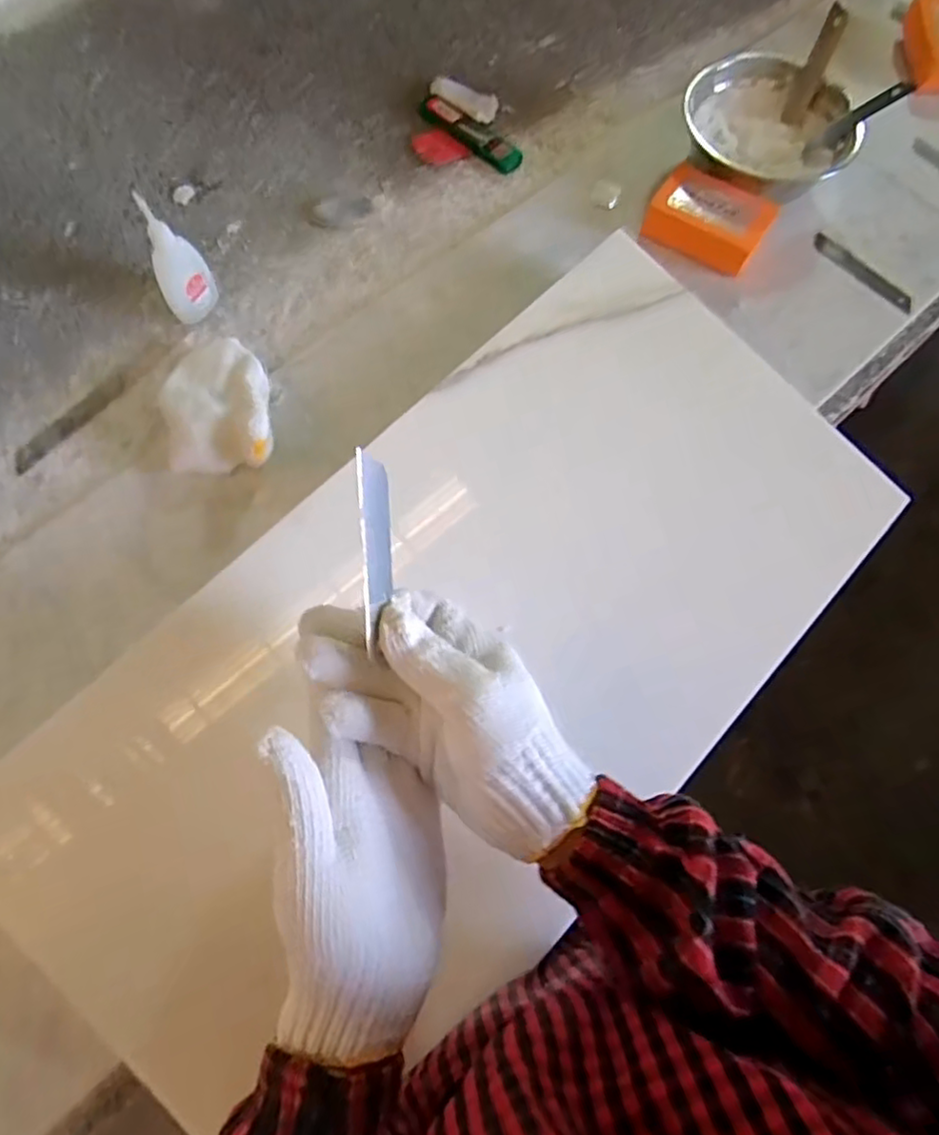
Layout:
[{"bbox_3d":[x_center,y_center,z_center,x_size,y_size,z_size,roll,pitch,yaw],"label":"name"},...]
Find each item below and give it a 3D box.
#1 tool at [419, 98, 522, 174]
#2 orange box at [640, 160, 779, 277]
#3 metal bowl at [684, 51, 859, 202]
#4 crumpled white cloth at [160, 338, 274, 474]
[{"bbox_3d":[0.001,-0.407,0.614,0.110,0.015,0.025,42,74,14],"label":"tool"},{"bbox_3d":[0.201,-0.293,0.554,0.098,0.034,0.067,39,73,13],"label":"orange box"},{"bbox_3d":[0.258,-0.378,0.578,0.143,0.057,0.150,0,69,-1],"label":"metal bowl"},{"bbox_3d":[-0.183,-0.119,0.481,0.072,0.037,0.120,-13,70,-6],"label":"crumpled white cloth"}]

